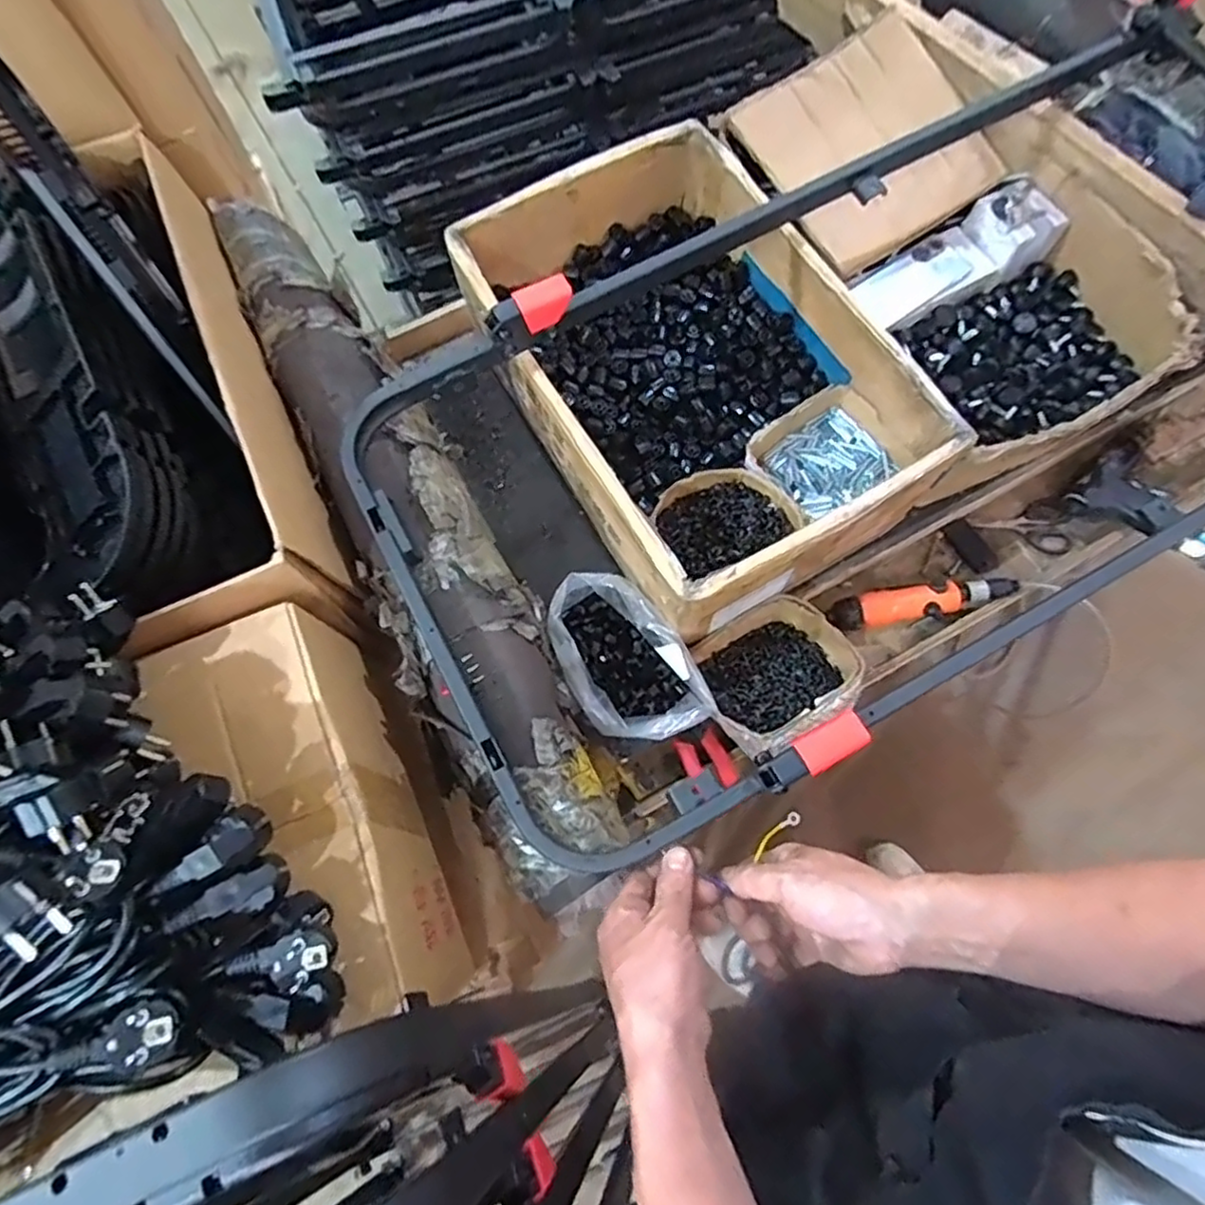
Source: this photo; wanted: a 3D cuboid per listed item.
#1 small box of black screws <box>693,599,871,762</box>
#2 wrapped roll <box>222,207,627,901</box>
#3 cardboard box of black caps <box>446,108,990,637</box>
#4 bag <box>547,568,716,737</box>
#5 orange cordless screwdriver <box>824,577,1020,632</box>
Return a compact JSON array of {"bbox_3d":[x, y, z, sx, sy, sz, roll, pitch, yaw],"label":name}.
[{"bbox_3d":[0.191,0.080,0.737,0.161,0.075,0.147,-31,73,-7],"label":"small box of black screws"},{"bbox_3d":[-0.204,-0.104,0.670,0.134,0.106,0.812,-29,73,-7],"label":"wrapped roll"},{"bbox_3d":[0.099,-0.267,0.775,0.362,0.152,0.533,-29,73,-7],"label":"cardboard box of black caps"},{"bbox_3d":[0.023,0.063,0.716,0.124,0.100,0.189,-29,73,-7],"label":"bag"},{"bbox_3d":[0.385,0.001,0.806,0.219,0.036,0.048,-5,72,1],"label":"orange cordless screwdriver"}]

